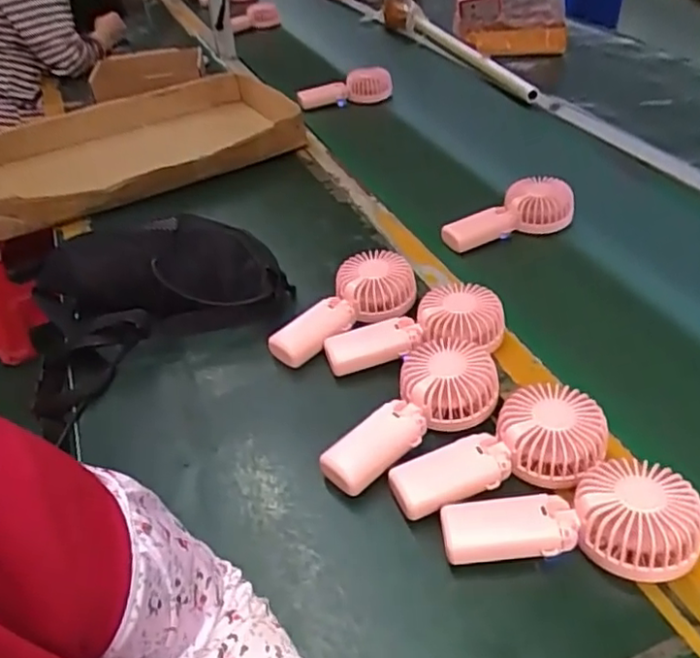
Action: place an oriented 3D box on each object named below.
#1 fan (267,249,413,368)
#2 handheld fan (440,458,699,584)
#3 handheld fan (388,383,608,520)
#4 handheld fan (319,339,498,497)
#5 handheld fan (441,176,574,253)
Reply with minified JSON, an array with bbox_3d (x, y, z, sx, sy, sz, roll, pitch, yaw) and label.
[{"bbox_3d":[-0.007,-0.023,0.686,0.179,0.042,0.078,-36,46,-16],"label":"fan"},{"bbox_3d":[0.160,0.146,0.475,0.179,0.052,0.081,-4,38,1],"label":"handheld fan"},{"bbox_3d":[0.121,0.100,0.533,0.180,0.054,0.079,-11,38,-7],"label":"handheld fan"},{"bbox_3d":[0.051,0.073,0.571,0.181,0.055,0.079,-23,41,-22],"label":"handheld fan"},{"bbox_3d":[0.206,-0.148,0.846,0.183,0.056,0.075,-20,39,1],"label":"handheld fan"}]

